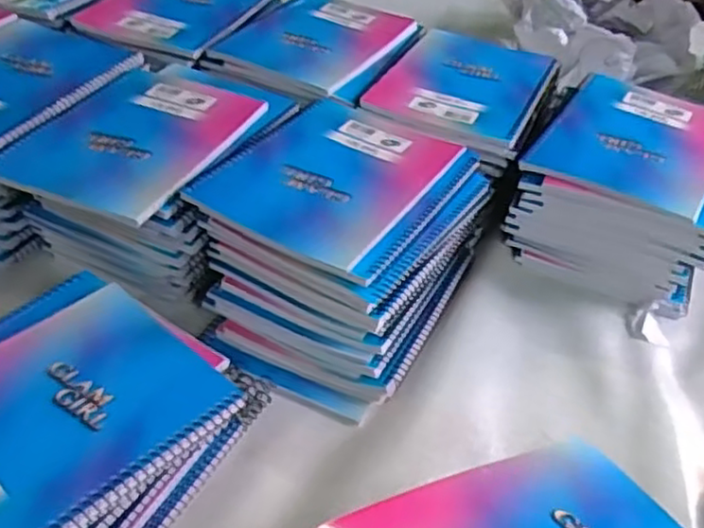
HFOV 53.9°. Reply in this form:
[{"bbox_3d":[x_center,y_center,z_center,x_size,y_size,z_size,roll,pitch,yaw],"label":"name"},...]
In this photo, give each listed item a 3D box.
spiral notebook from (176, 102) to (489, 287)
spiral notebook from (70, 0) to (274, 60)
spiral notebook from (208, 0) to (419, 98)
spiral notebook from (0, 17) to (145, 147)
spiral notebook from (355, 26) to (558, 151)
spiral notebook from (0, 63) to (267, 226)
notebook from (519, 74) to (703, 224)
[{"bbox_3d":[-0.011,-0.071,0.555,0.159,0.015,0.204,24,45,19],"label":"spiral notebook"},{"bbox_3d":[-0.196,-0.284,0.772,0.153,0.013,0.185,19,44,15],"label":"spiral notebook"},{"bbox_3d":[-0.034,-0.243,0.747,0.149,0.016,0.192,27,46,22],"label":"spiral notebook"},{"bbox_3d":[-0.315,-0.177,0.636,0.167,0.008,0.205,19,44,15],"label":"spiral notebook"},{"bbox_3d":[0.114,-0.183,0.691,0.152,0.009,0.207,21,44,16],"label":"spiral notebook"},{"bbox_3d":[-0.173,-0.115,0.588,0.154,0.011,0.216,21,44,16],"label":"spiral notebook"},{"bbox_3d":[0.257,-0.113,0.627,0.149,0.010,0.193,25,46,20],"label":"notebook"}]

